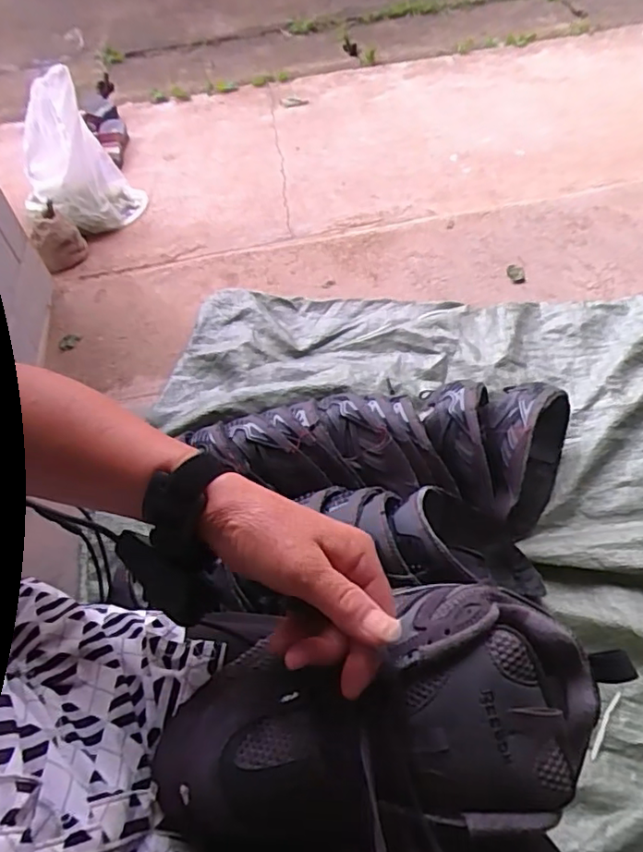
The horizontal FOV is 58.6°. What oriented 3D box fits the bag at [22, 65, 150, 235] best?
[{"bbox_3d":[-0.496,-0.526,1.134,0.224,0.299,0.157,-20,59,-10],"label":"bag"}]

